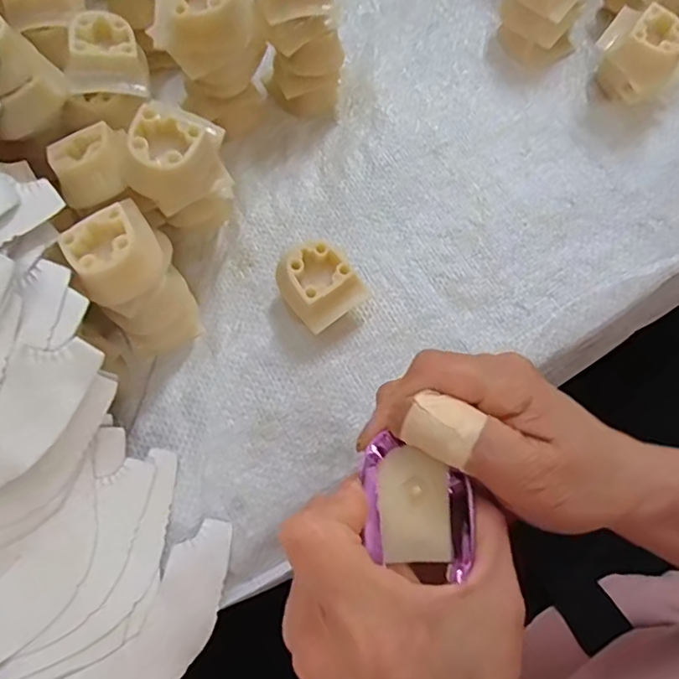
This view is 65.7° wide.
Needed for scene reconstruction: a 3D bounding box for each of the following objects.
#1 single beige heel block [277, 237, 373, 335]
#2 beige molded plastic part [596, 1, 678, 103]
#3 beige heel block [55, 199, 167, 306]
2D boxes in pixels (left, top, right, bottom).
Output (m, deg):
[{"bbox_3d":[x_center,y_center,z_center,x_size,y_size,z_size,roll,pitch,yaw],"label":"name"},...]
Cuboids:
[{"bbox_3d":[-0.011,-0.026,0.280,0.036,0.034,0.038,-38,76,-11],"label":"single beige heel block"},{"bbox_3d":[0.176,-0.167,0.316,0.041,0.047,0.035,39,76,11],"label":"beige molded plastic part"},{"bbox_3d":[-0.097,-0.038,0.228,0.035,0.020,0.039,-32,76,-10],"label":"beige heel block"}]

